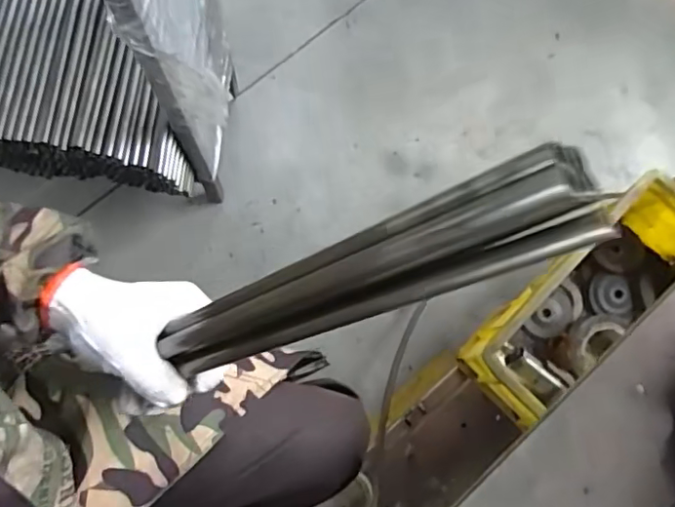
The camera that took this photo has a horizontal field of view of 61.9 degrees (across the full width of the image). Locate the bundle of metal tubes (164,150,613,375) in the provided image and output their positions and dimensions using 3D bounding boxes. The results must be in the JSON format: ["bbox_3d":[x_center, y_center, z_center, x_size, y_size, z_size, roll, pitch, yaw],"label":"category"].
[{"bbox_3d":[-0.003,0.021,0.305,0.281,0.026,0.038,-24,74,36],"label":"bundle of metal tubes"}]

